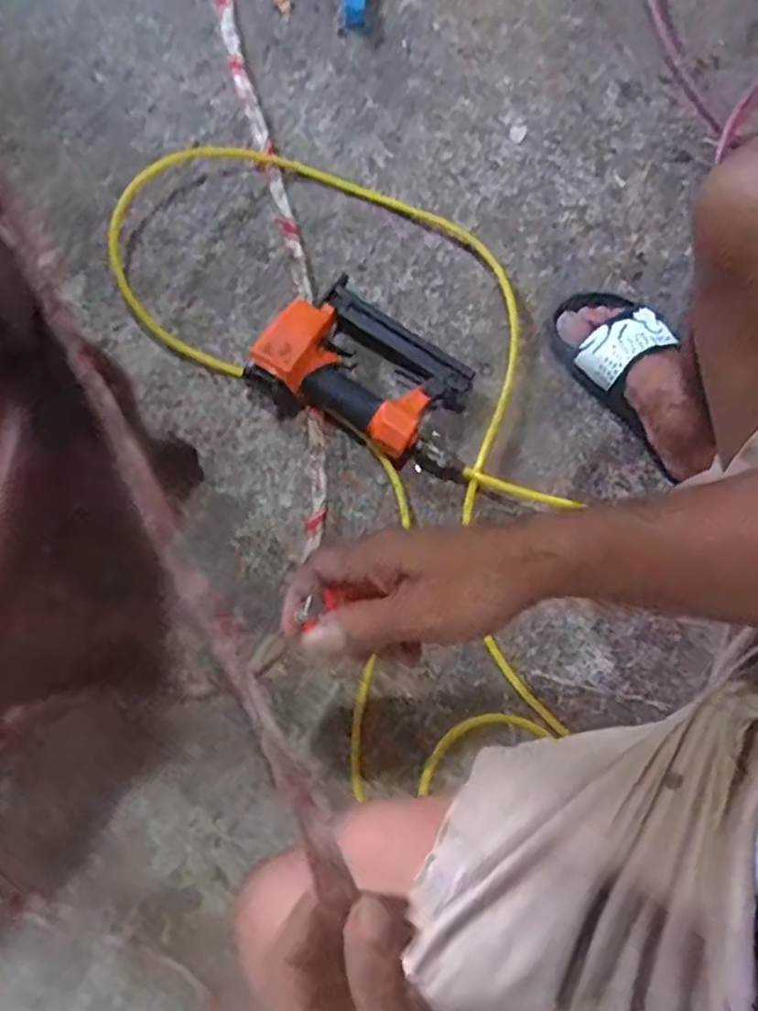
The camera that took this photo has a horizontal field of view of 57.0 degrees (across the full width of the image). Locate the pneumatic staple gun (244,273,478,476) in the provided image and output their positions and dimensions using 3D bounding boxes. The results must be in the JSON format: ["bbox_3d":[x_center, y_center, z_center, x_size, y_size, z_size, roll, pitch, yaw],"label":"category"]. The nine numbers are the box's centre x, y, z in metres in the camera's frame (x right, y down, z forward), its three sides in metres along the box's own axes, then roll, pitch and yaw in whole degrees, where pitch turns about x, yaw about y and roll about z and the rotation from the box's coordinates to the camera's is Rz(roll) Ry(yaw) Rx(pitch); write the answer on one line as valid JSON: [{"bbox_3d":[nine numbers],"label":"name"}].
[{"bbox_3d":[-0.006,-0.134,0.771,0.251,0.069,0.157,35,83,7],"label":"pneumatic staple gun"}]

